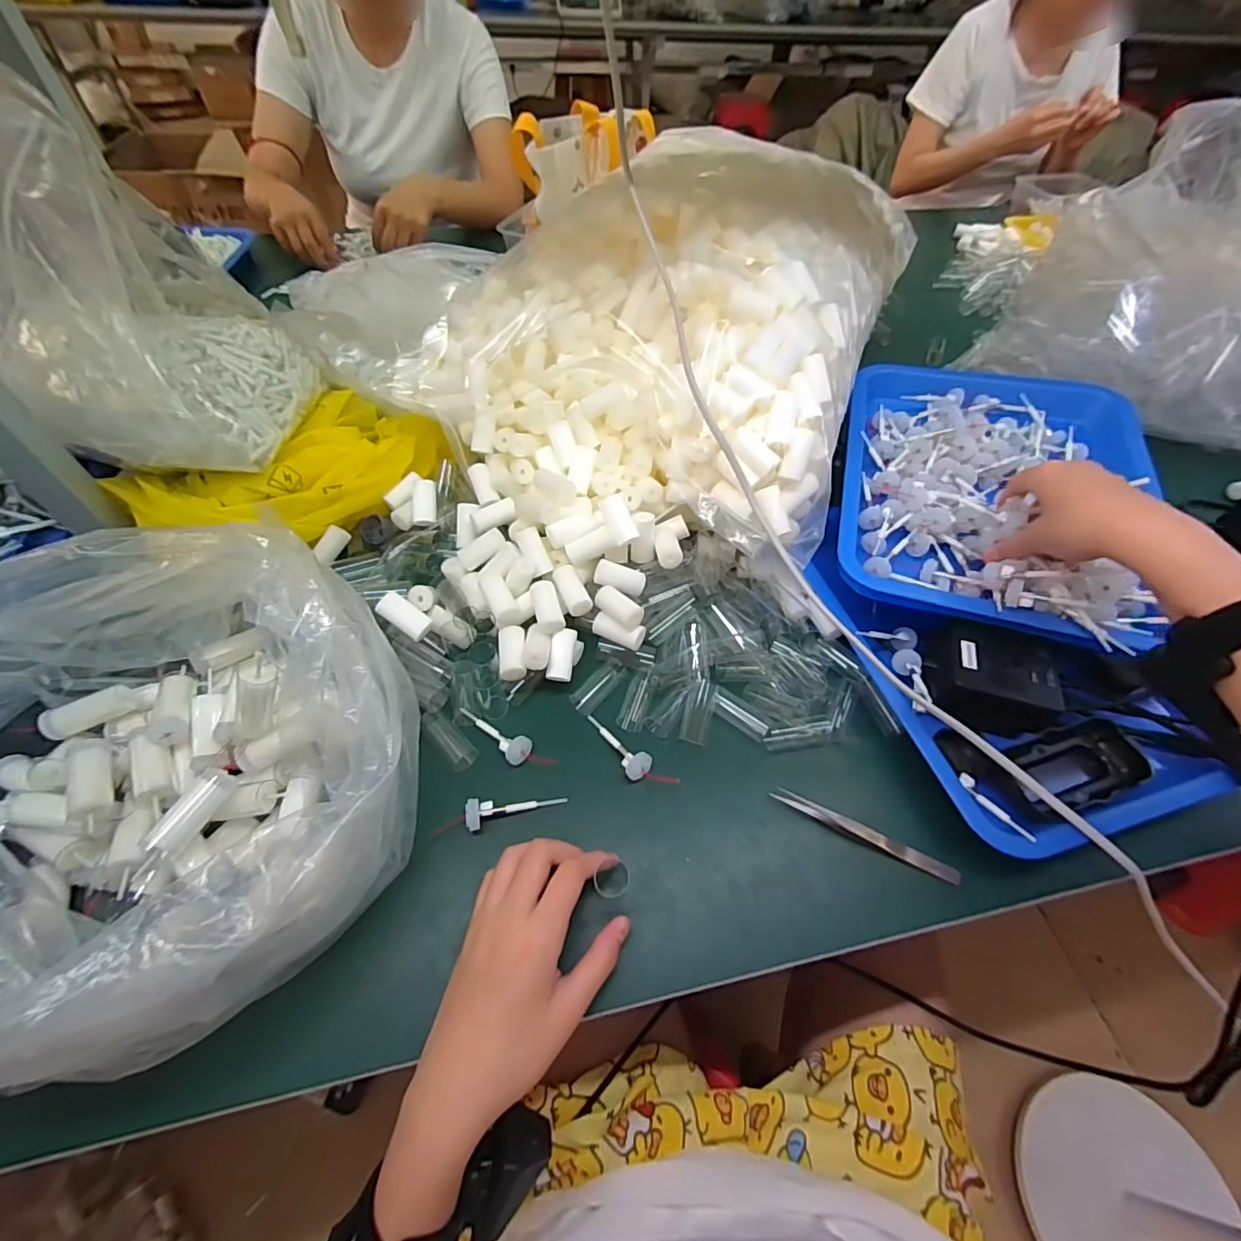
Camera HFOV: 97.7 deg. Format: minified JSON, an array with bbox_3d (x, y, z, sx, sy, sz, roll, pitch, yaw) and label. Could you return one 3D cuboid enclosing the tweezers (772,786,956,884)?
[{"bbox_3d":[0.172,0.150,0.382,0.128,0.004,0.011,24,60,14],"label":"tweezers"}]

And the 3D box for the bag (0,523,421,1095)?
[{"bbox_3d":[-0.289,0.076,0.330,0.302,0.115,0.282,39,61,23],"label":"bag"}]

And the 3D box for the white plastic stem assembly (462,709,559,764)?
[{"bbox_3d":[-0.090,0.092,0.408,0.083,0.018,0.021,22,59,13],"label":"white plastic stem assembly"}]

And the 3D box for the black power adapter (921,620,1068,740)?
[{"bbox_3d":[0.291,0.041,0.428,0.085,0.043,0.064,17,57,9],"label":"black power adapter"}]

